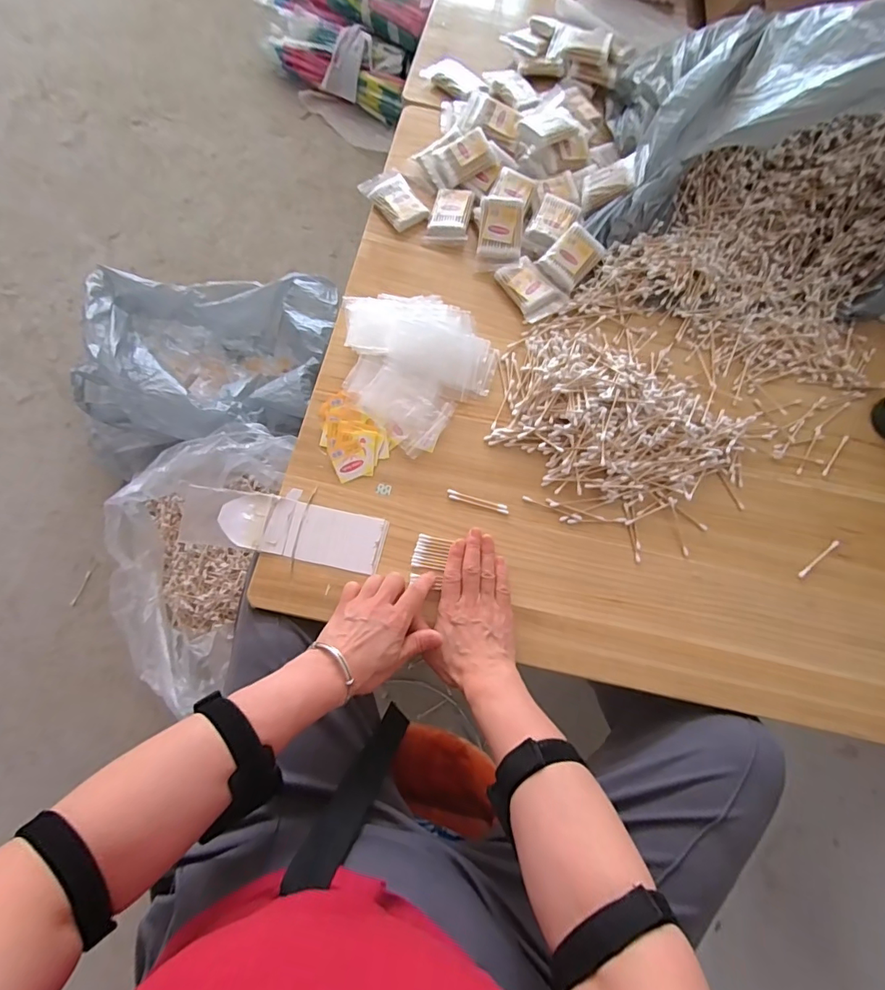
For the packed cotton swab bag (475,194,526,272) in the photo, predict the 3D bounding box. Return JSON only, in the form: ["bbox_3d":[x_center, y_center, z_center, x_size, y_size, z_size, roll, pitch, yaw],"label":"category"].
[{"bbox_3d":[0.073,-0.325,0.583,0.055,0.017,0.085,5,94,-2],"label":"packed cotton swab bag"}]

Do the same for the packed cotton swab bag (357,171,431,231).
[{"bbox_3d":[-0.062,-0.384,0.609,0.055,0.021,0.090,-40,79,-11],"label":"packed cotton swab bag"}]

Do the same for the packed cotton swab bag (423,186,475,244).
[{"bbox_3d":[0.009,-0.357,0.606,0.053,0.023,0.075,9,74,1],"label":"packed cotton swab bag"}]

